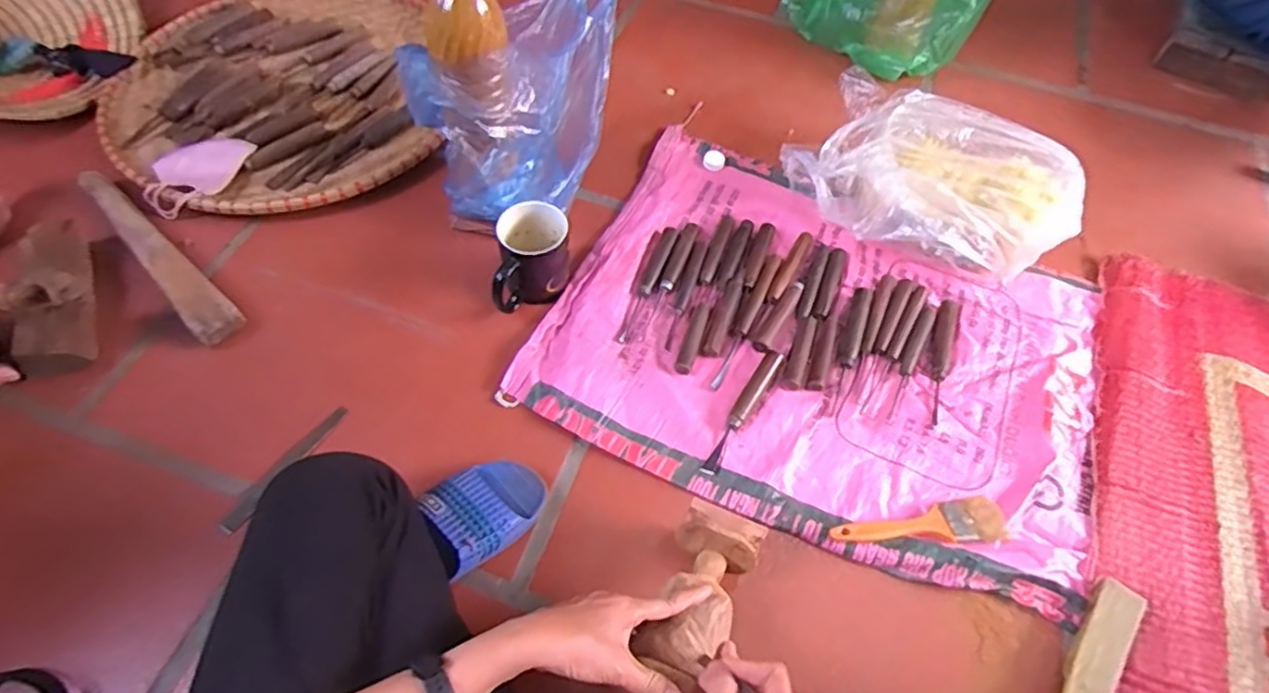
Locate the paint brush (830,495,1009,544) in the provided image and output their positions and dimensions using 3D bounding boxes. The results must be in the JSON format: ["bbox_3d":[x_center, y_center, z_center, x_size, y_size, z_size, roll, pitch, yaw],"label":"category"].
[{"bbox_3d":[0.291,0.184,0.677,0.181,0.013,0.046,-8,59,-7],"label":"paint brush"}]

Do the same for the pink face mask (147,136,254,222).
[{"bbox_3d":[-0.580,-0.227,0.872,0.098,0.020,0.139,13,53,2],"label":"pink face mask"}]

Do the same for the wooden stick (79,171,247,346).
[{"bbox_3d":[-0.581,-0.125,0.803,0.325,0.038,0.048,40,65,20],"label":"wooden stick"}]

